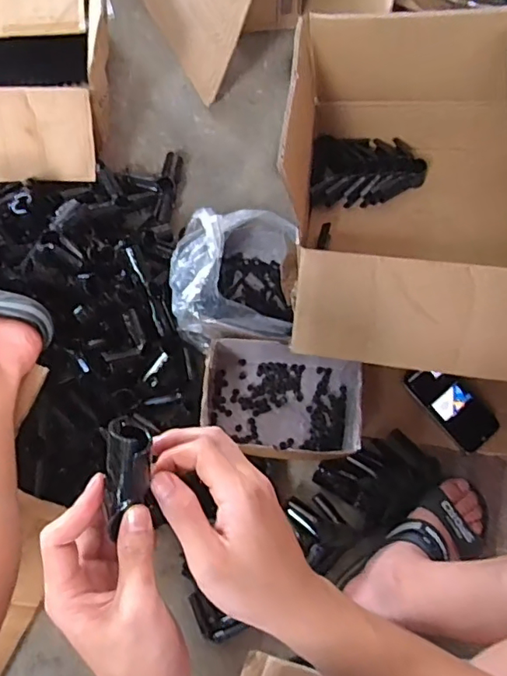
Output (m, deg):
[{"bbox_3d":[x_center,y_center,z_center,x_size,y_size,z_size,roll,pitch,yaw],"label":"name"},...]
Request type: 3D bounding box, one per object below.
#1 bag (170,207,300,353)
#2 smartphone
[{"bbox_3d":[-0.029,-0.083,0.793,0.167,0.134,0.192,-2,72,-2],"label":"bag"},{"bbox_3d":[0.292,0.096,0.794,0.073,0.009,0.142,-38,87,-10],"label":"smartphone"}]

